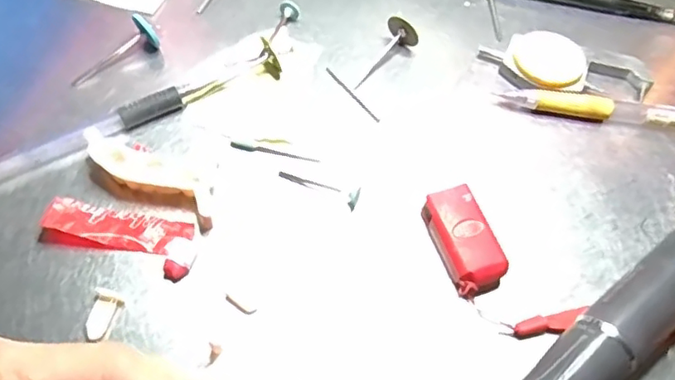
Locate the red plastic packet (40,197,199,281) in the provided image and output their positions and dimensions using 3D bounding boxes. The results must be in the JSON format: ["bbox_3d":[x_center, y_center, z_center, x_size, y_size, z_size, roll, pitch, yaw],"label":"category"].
[{"bbox_3d":[-0.093,0.018,0.255,0.066,0.010,0.025,16,60,5],"label":"red plastic packet"}]

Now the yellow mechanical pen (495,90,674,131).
[{"bbox_3d":[0.155,-0.039,0.307,0.138,0.013,0.012,7,60,0],"label":"yellow mechanical pen"}]

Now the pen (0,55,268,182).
[{"bbox_3d":[-0.107,-0.033,0.282,0.162,0.013,0.014,-29,66,-19],"label":"pen"}]

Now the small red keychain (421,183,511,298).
[{"bbox_3d":[0.054,0.023,0.258,0.025,0.019,0.044,-17,63,-13],"label":"small red keychain"}]

